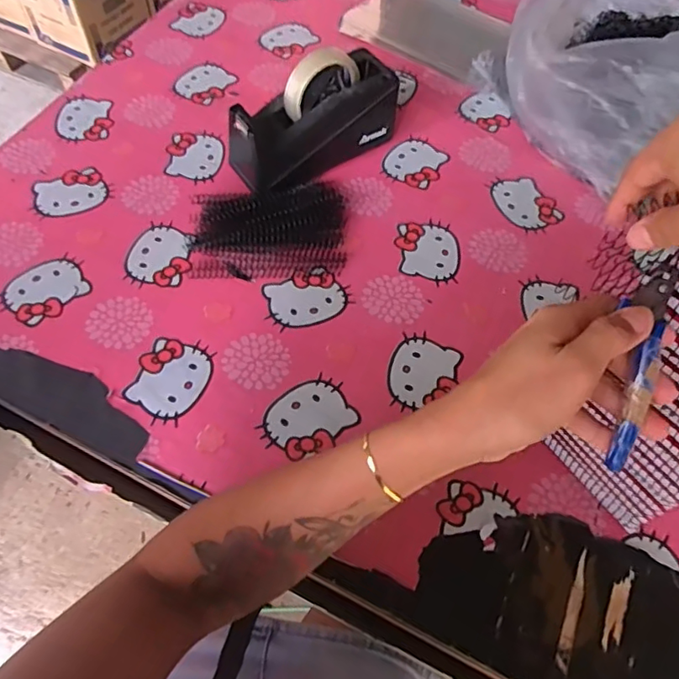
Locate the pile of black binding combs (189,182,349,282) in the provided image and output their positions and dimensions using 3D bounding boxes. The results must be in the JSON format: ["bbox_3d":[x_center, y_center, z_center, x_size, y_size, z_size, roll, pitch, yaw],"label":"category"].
[{"bbox_3d":[-0.076,-0.127,0.616,0.175,0.026,0.118,-7,61,-6],"label":"pile of black binding combs"}]

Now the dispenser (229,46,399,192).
[{"bbox_3d":[-0.028,-0.257,0.638,0.206,0.120,0.075,-29,65,-18],"label":"dispenser"}]

